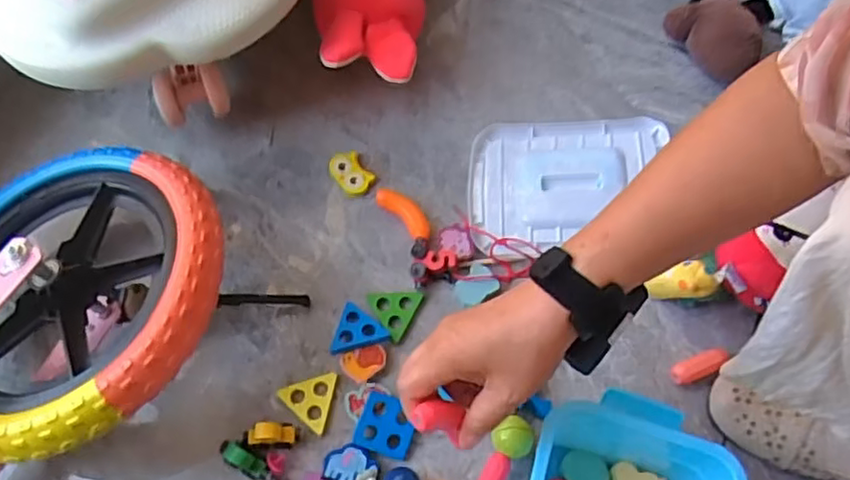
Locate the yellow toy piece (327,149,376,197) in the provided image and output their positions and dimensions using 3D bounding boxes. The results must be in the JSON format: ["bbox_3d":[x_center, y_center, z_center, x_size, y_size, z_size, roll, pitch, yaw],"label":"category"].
[{"bbox_3d":[-0.074,-0.068,0.644,0.034,0.012,0.051,-32,70,-15],"label":"yellow toy piece"}]

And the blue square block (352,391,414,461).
[{"bbox_3d":[-0.033,0.157,0.543,0.047,0.013,0.047,17,66,6],"label":"blue square block"}]

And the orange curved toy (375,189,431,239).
[{"bbox_3d":[-0.018,-0.028,0.624,0.027,0.013,0.066,-39,72,-17],"label":"orange curved toy"}]

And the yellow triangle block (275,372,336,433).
[{"bbox_3d":[-0.103,0.135,0.551,0.044,0.011,0.050,12,66,4],"label":"yellow triangle block"}]

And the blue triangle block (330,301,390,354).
[{"bbox_3d":[-0.056,0.084,0.573,0.046,0.016,0.045,12,66,4],"label":"blue triangle block"}]

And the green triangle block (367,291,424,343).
[{"bbox_3d":[-0.027,0.068,0.582,0.049,0.010,0.047,0,66,-2],"label":"green triangle block"}]

